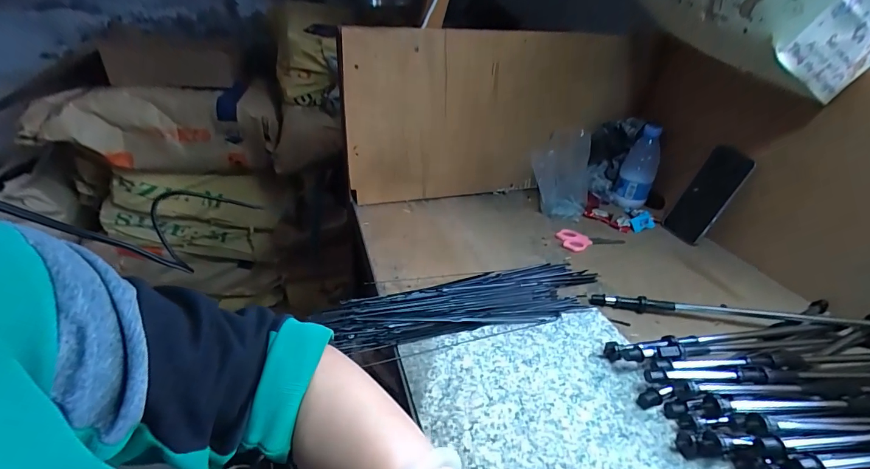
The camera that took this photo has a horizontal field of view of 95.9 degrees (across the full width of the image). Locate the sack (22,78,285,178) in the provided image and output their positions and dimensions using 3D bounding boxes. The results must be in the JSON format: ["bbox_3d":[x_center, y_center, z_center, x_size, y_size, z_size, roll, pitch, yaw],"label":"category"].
[{"bbox_3d":[-0.658,-0.266,0.975,0.488,0.185,0.236,-3,34,-10],"label":"sack"}]

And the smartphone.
[{"bbox_3d":[0.454,-0.066,0.659,0.014,0.160,0.074,3,32,-32],"label":"smartphone"}]

